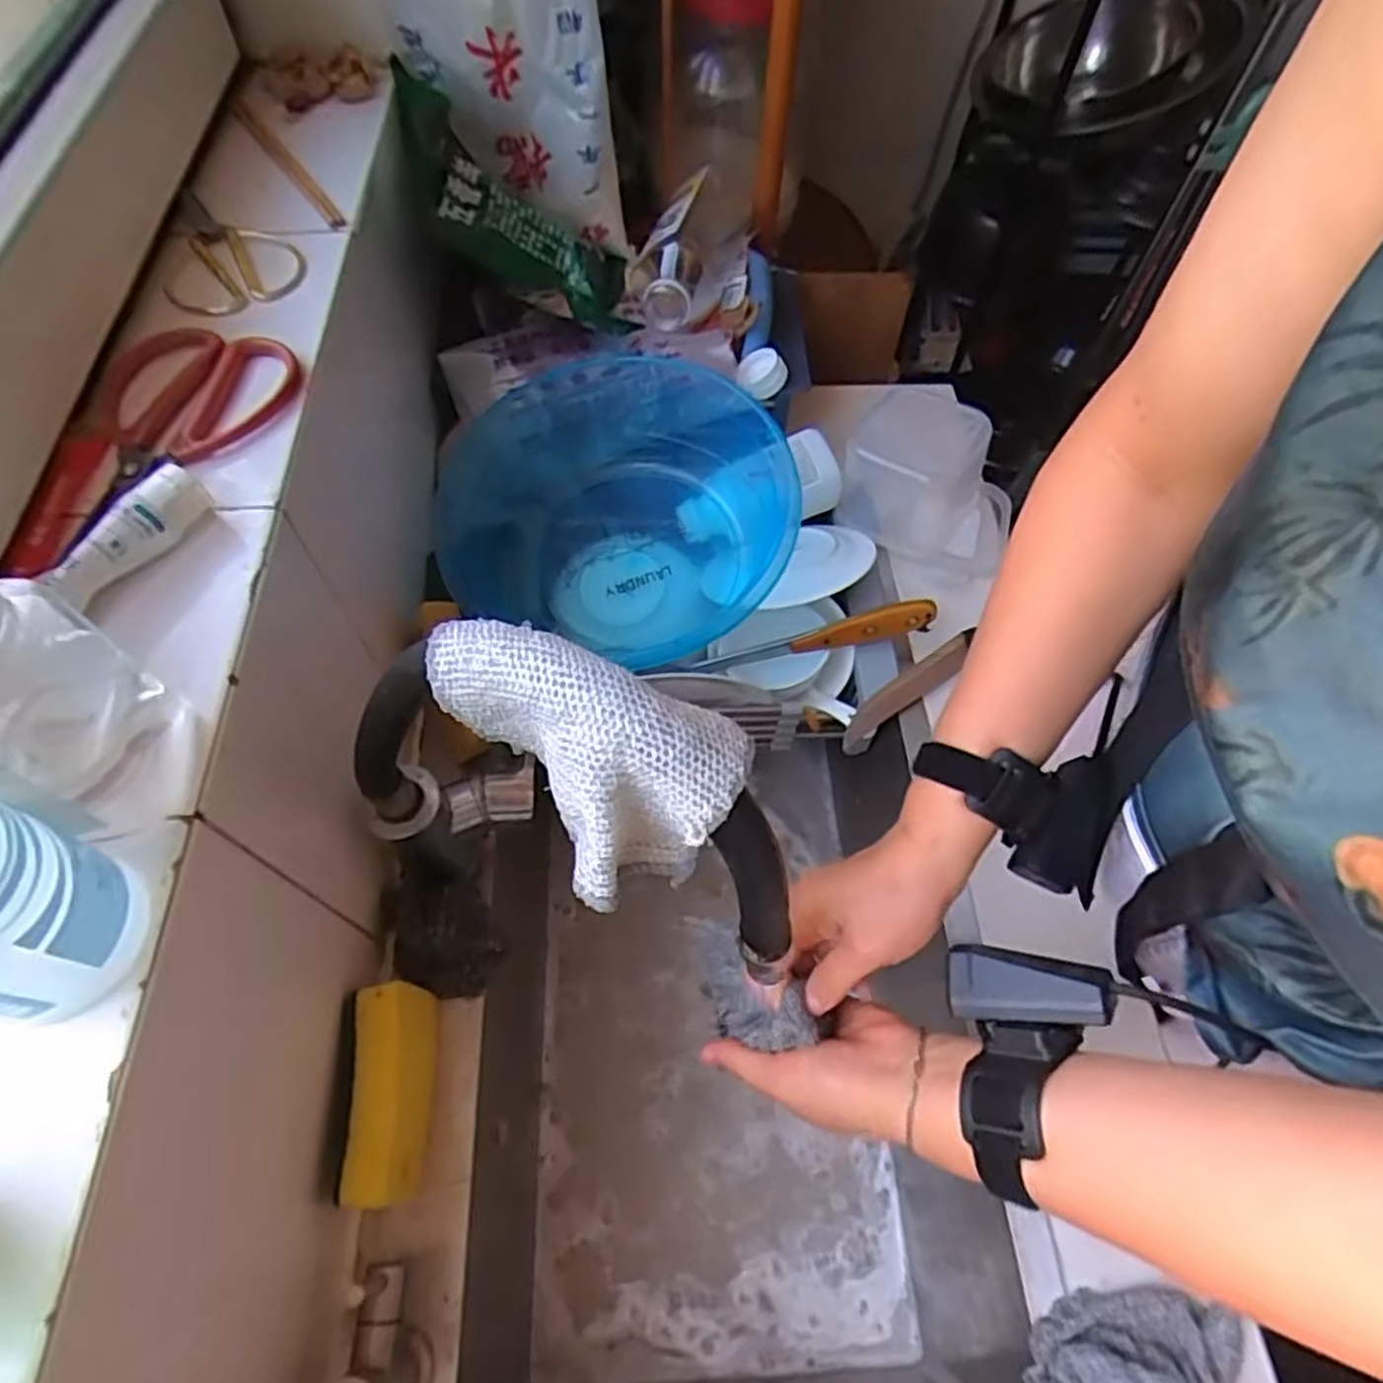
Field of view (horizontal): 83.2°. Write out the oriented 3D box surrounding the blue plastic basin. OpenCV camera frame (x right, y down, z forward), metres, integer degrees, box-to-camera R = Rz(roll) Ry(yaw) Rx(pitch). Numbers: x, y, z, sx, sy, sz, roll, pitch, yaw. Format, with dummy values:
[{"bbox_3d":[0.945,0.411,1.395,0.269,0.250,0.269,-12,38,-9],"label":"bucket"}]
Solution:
[{"bbox_3d":[-0.064,-0.162,0.706,0.282,0.120,0.273,0,80,1],"label":"blue plastic basin"}]

